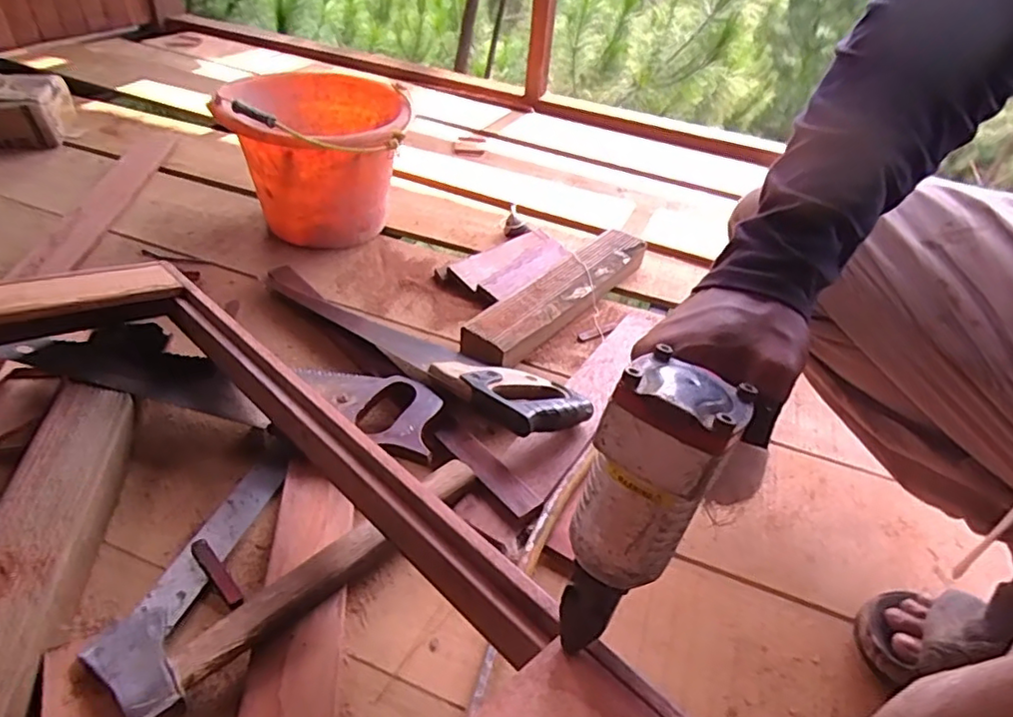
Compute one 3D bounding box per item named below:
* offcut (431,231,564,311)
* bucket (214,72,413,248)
[{"bbox_3d":[0.007,-0.137,0.884,0.113,0.026,0.197,35,47,29],"label":"offcut"},{"bbox_3d":[-0.274,-0.294,0.887,0.237,0.201,0.264,3,40,-6],"label":"bucket"}]

